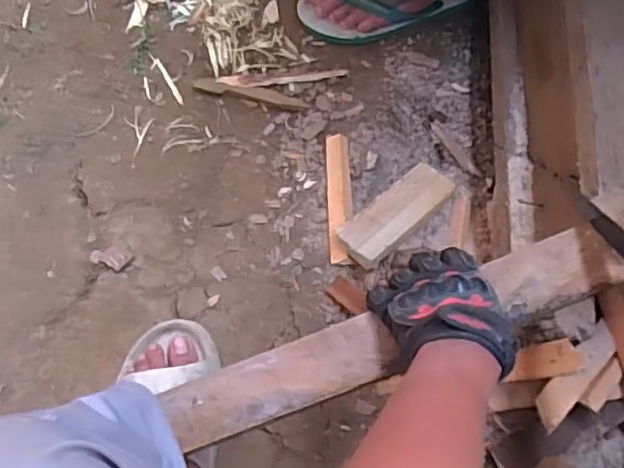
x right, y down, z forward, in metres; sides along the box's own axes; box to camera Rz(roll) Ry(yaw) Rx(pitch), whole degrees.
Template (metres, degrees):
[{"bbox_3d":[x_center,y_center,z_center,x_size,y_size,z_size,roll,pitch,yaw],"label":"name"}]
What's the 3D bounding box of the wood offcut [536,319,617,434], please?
[{"bbox_3d":[0.286,0.151,0.683,0.138,0.013,0.036,-38,85,-25],"label":"wood offcut"}]

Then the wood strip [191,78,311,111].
[{"bbox_3d":[-0.084,-0.193,0.875,0.158,0.007,0.022,14,69,5],"label":"wood strip"}]

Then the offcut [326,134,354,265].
[{"bbox_3d":[0.036,-0.048,0.817,0.030,0.017,0.180,-1,69,-1],"label":"offcut"}]

